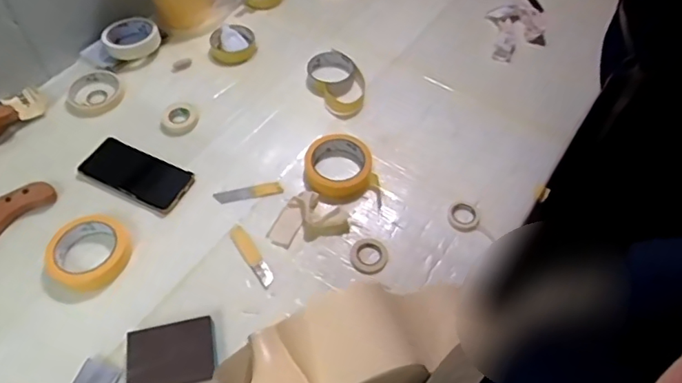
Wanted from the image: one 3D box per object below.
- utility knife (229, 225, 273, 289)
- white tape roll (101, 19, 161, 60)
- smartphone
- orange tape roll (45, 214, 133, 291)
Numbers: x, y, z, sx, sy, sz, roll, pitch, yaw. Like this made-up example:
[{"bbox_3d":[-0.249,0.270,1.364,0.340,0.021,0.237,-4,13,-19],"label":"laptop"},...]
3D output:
[{"bbox_3d":[-0.120,0.085,0.700,0.021,0.004,0.102,-29,60,-19],"label":"utility knife"},{"bbox_3d":[-0.375,-0.276,0.942,0.096,0.032,0.096,0,55,0],"label":"white tape roll"},{"bbox_3d":[-0.301,-0.028,0.773,0.162,0.012,0.076,22,58,14],"label":"smartphone"},{"bbox_3d":[-0.330,0.076,0.690,0.092,0.025,0.102,19,57,12],"label":"orange tape roll"}]

